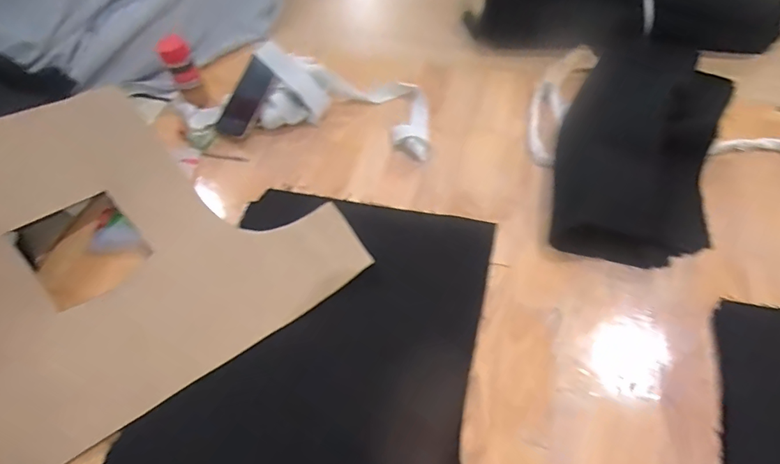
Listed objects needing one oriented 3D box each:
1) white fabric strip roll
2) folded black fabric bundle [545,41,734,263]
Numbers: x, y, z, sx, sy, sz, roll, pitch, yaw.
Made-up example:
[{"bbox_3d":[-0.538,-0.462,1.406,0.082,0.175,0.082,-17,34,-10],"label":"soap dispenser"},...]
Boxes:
[{"bbox_3d":[-0.073,-0.202,0.690,0.288,0.068,0.142,10,57,11],"label":"white fabric strip roll"},{"bbox_3d":[0.348,-0.150,0.614,0.193,0.084,0.426,21,59,17],"label":"folded black fabric bundle"}]

